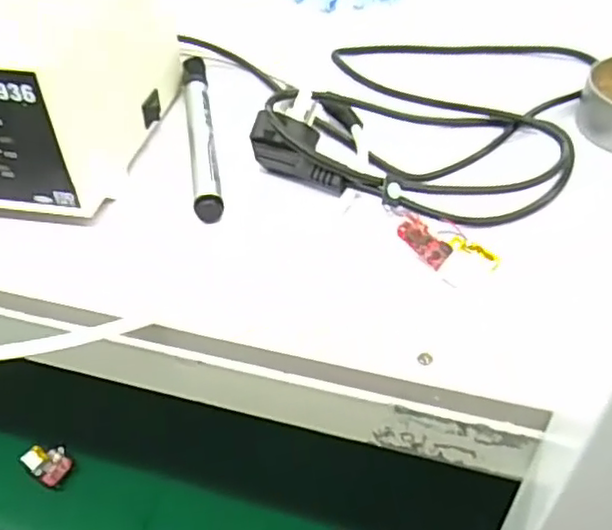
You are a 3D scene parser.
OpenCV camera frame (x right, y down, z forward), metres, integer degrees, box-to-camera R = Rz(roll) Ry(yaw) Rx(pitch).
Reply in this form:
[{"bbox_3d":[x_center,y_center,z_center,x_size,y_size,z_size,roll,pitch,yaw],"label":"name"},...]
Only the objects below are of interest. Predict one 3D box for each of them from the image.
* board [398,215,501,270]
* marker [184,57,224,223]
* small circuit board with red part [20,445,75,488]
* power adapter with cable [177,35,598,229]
[{"bbox_3d":[0.064,-0.007,0.296,0.048,0.011,0.014,28,54,25],"label":"board"},{"bbox_3d":[-0.059,-0.077,0.371,0.014,0.012,0.142,-8,47,-6],"label":"marker"},{"bbox_3d":[-0.272,0.208,0.690,0.050,0.013,0.037,28,54,26],"label":"small circuit board with red part"},{"bbox_3d":[0.056,-0.098,0.377,0.197,0.041,0.181,16,49,16],"label":"power adapter with cable"}]

